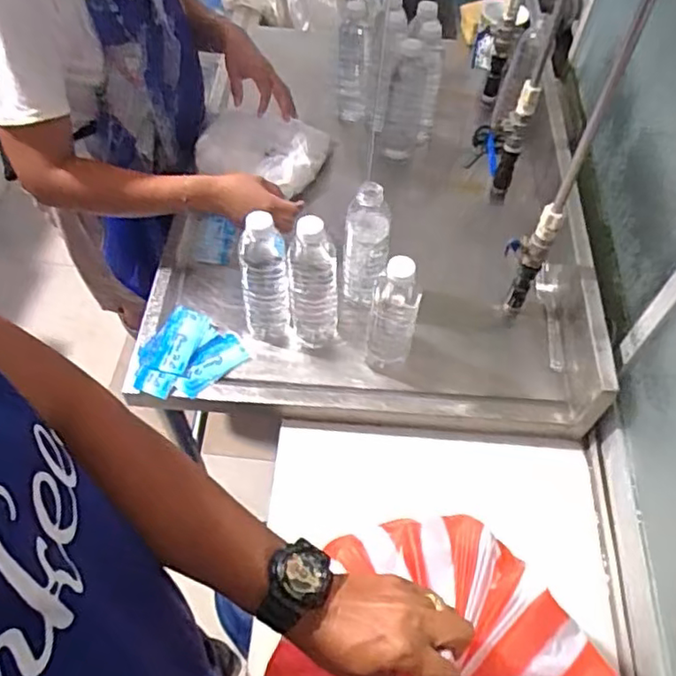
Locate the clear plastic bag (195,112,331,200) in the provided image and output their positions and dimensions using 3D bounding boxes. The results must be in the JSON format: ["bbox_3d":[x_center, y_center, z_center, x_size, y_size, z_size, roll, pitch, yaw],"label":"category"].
[{"bbox_3d":[-0.120,-0.308,1.060,0.232,0.087,0.126,-12,58,-11],"label":"clear plastic bag"}]

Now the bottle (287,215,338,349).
[{"bbox_3d":[-0.032,-0.063,0.817,0.059,0.211,0.056,1,56,-2],"label":"bottle"}]

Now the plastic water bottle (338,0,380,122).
[{"bbox_3d":[0.031,-0.509,1.111,0.065,0.242,0.071,9,34,3],"label":"plastic water bottle"}]

